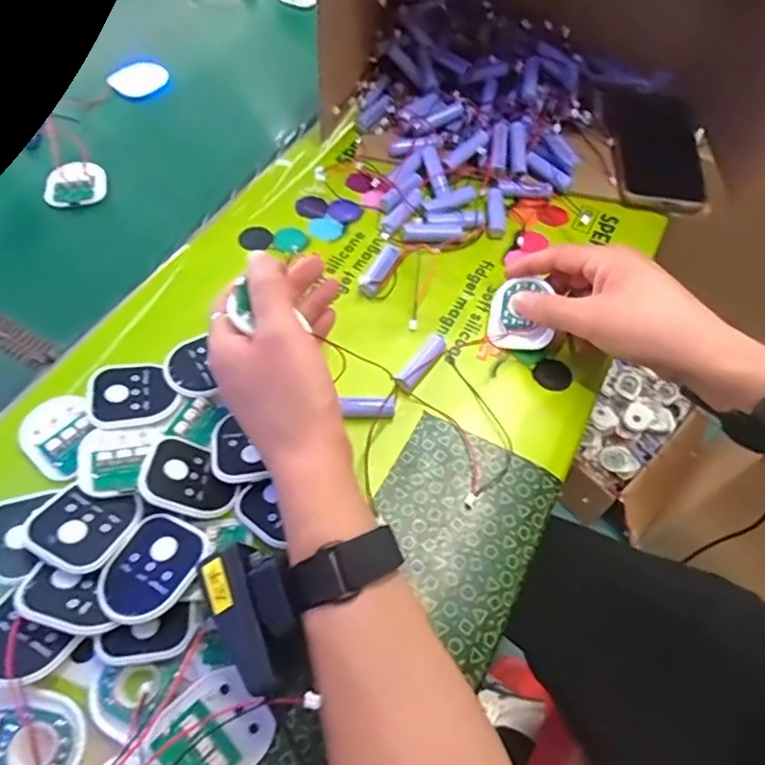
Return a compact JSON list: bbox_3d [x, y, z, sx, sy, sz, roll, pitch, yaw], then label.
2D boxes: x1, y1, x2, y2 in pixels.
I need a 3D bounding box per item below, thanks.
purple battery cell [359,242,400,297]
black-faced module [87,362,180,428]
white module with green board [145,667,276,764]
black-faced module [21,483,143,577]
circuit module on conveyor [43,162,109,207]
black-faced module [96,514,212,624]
[{"bbox_3d":[-0.002,-0.090,0.445,0.013,0.012,0.054,24,59,13],"label":"purple battery cell"},{"bbox_3d":[-0.164,0.006,0.368,0.052,0.009,0.047,-14,58,-12],"label":"black-faced module"},{"bbox_3d":[-0.083,0.172,0.277,0.048,0.012,0.051,45,51,12],"label":"white module with green board"},{"bbox_3d":[-0.168,0.078,0.316,0.050,0.007,0.051,26,47,7],"label":"black-faced module"},{"bbox_3d":[-0.275,-0.177,0.506,0.053,0.014,0.049,-23,60,-17],"label":"circuit module on conveyor"},{"bbox_3d":[-0.126,0.101,0.309,0.046,0.013,0.056,24,59,13],"label":"black-faced module"}]

